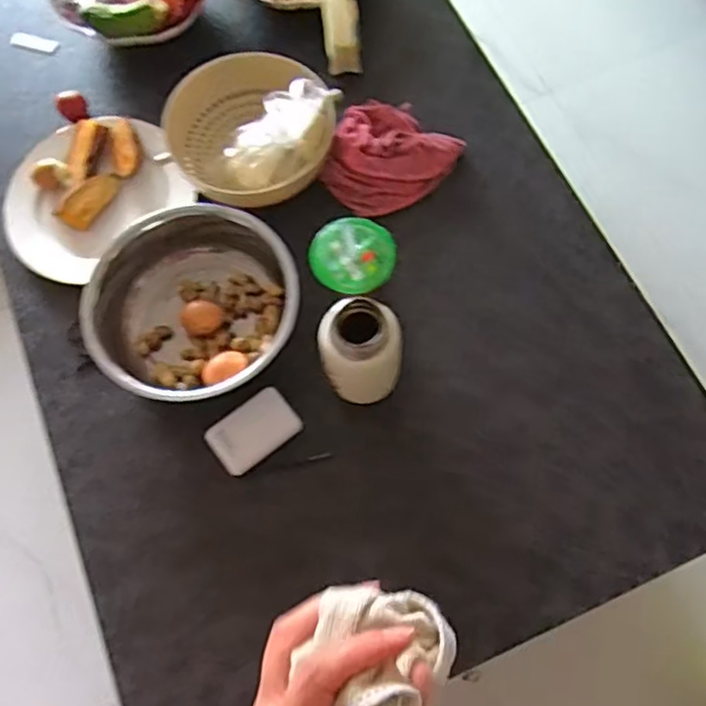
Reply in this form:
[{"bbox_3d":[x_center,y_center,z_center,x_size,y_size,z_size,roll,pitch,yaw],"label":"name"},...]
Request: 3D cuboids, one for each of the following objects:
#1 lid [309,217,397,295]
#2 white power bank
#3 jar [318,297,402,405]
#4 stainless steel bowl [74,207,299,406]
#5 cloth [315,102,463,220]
[{"bbox_3d":[0.000,-0.113,0.746,0.093,0.013,0.092,0,71,1],"label":"lid"},{"bbox_3d":[-0.114,0.090,0.761,0.099,0.016,0.063,-36,74,-10],"label":"white power bank"},{"bbox_3d":[0.008,0.001,0.709,0.089,0.140,0.075,2,71,2],"label":"jar"},{"bbox_3d":[-0.184,-0.051,0.775,0.224,0.094,0.230,0,71,1],"label":"stainless steel bowl"},{"bbox_3d":[0.039,-0.259,0.869,0.173,0.045,0.147,-42,75,-12],"label":"cloth"}]

